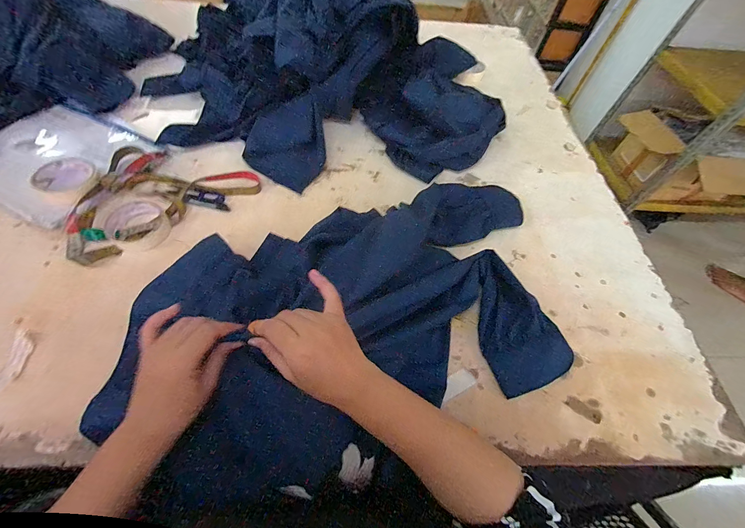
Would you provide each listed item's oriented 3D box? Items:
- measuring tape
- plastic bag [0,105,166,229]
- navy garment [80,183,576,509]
[{"bbox_3d":[-0.370,-0.135,0.538,0.293,0.032,0.188,-32,65,-23],"label":"measuring tape"},{"bbox_3d":[-0.564,-0.198,0.565,0.296,0.037,0.249,24,56,17],"label":"plastic bag"},{"bbox_3d":[-0.007,0.046,0.415,0.578,0.083,0.334,-15,59,-14],"label":"navy garment"}]

